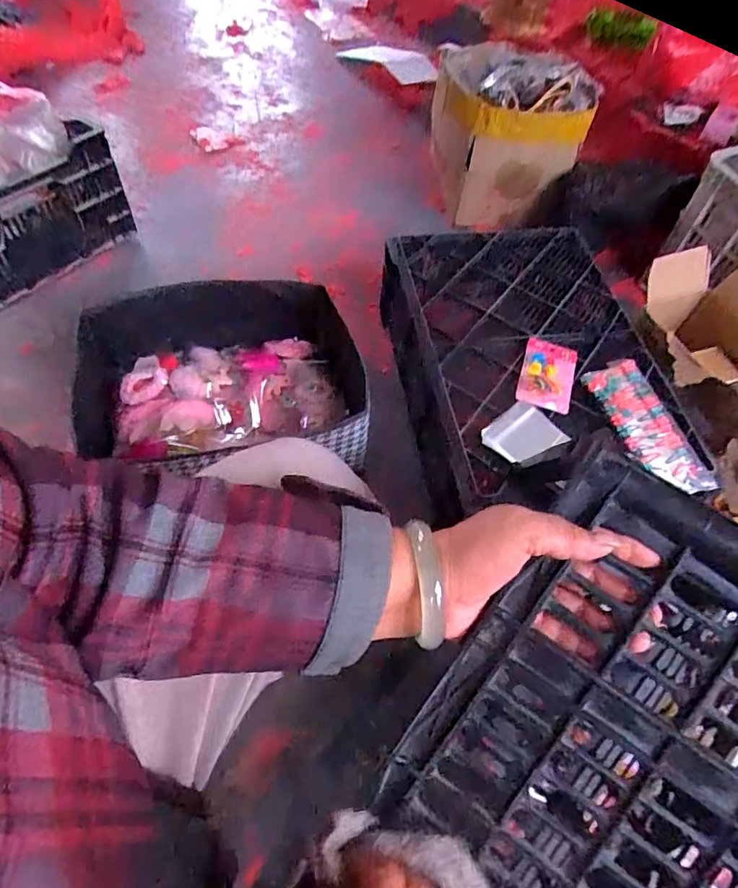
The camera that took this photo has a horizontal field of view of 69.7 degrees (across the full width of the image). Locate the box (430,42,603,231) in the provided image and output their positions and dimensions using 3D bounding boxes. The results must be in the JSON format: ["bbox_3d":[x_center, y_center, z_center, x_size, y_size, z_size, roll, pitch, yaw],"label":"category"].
[{"bbox_3d":[0.321,-0.727,1.258,0.310,0.277,0.281,-4,57,-8],"label":"box"}]

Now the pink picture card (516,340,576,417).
[{"bbox_3d":[0.272,-0.108,0.807,0.080,0.009,0.139,22,56,2],"label":"pink picture card"}]

